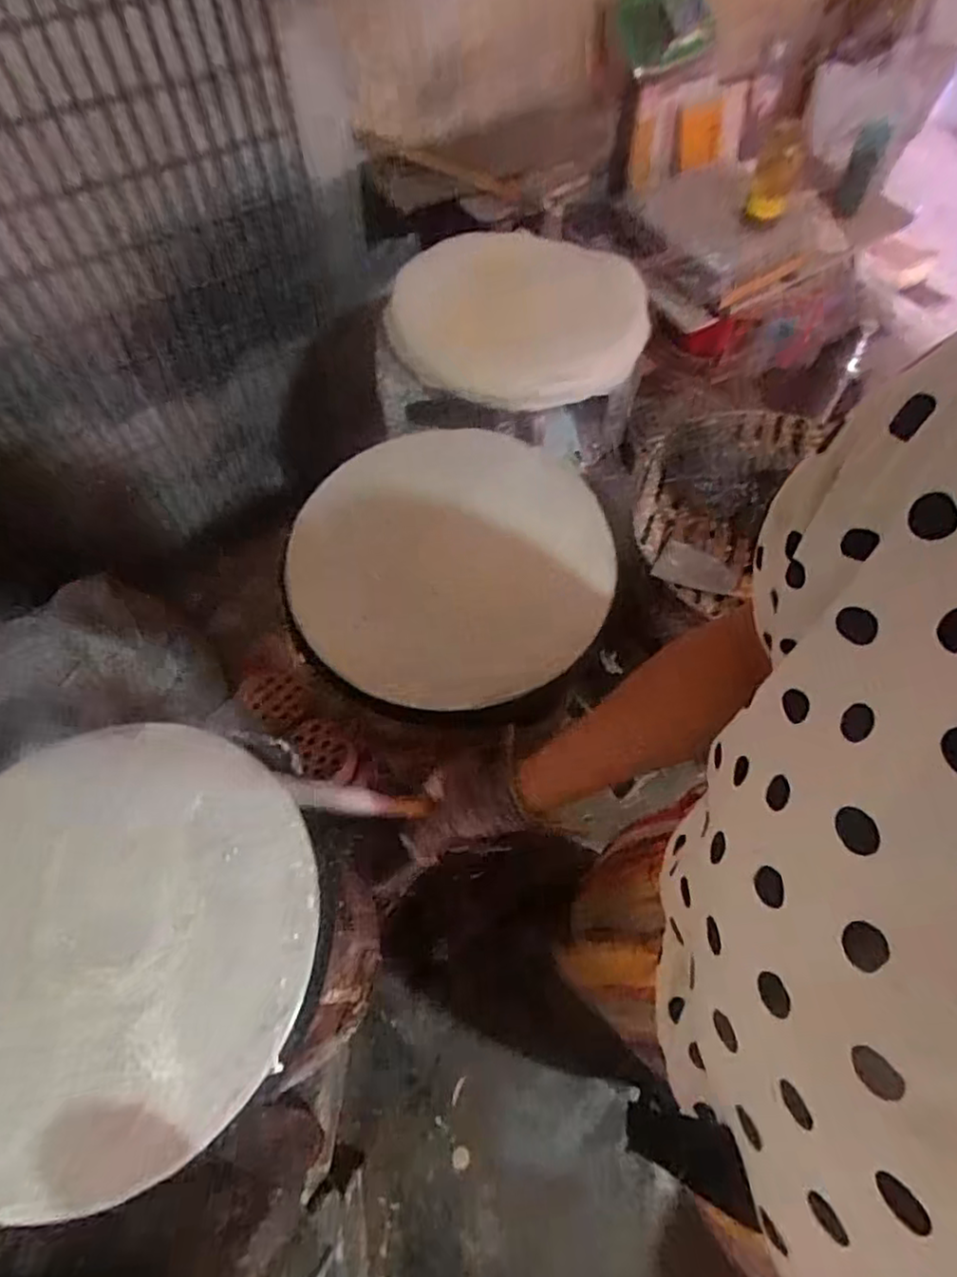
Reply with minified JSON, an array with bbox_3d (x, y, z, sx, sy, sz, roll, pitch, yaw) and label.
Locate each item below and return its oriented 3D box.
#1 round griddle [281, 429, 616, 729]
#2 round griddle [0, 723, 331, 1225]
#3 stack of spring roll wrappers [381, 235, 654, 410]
[{"bbox_3d":[-0.030,-0.089,0.768,0.391,0.060,0.365,0,62,0],"label":"round griddle"},{"bbox_3d":[-0.343,0.262,0.573,0.393,0.026,0.372,0,62,0],"label":"round griddle"},{"bbox_3d":[0.065,-0.476,0.954,0.387,0.080,0.300,-8,81,-11],"label":"stack of spring roll wrappers"}]

